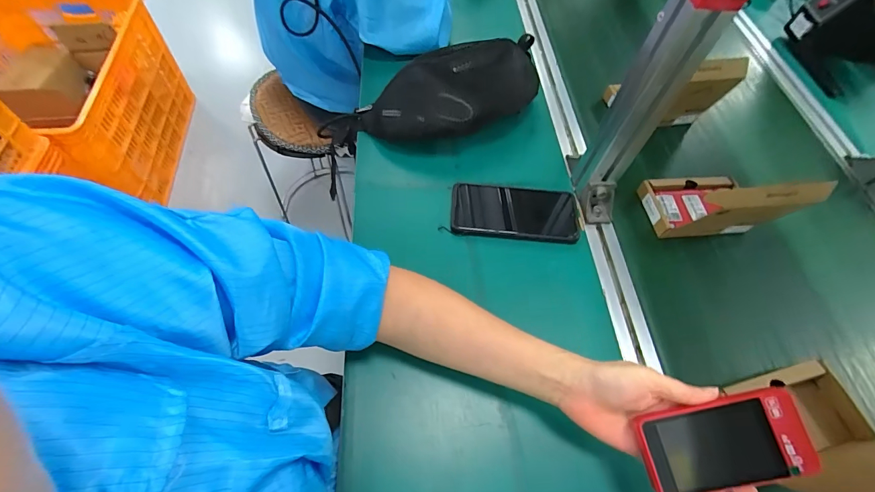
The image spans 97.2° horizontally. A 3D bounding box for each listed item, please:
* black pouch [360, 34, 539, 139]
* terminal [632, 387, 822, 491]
[{"bbox_3d":[0.038,-0.219,0.560,0.287,0.081,0.121,-29,64,-21],"label":"black pouch"},{"bbox_3d":[0.226,0.157,0.306,0.118,0.013,0.061,-15,73,4],"label":"terminal"}]

